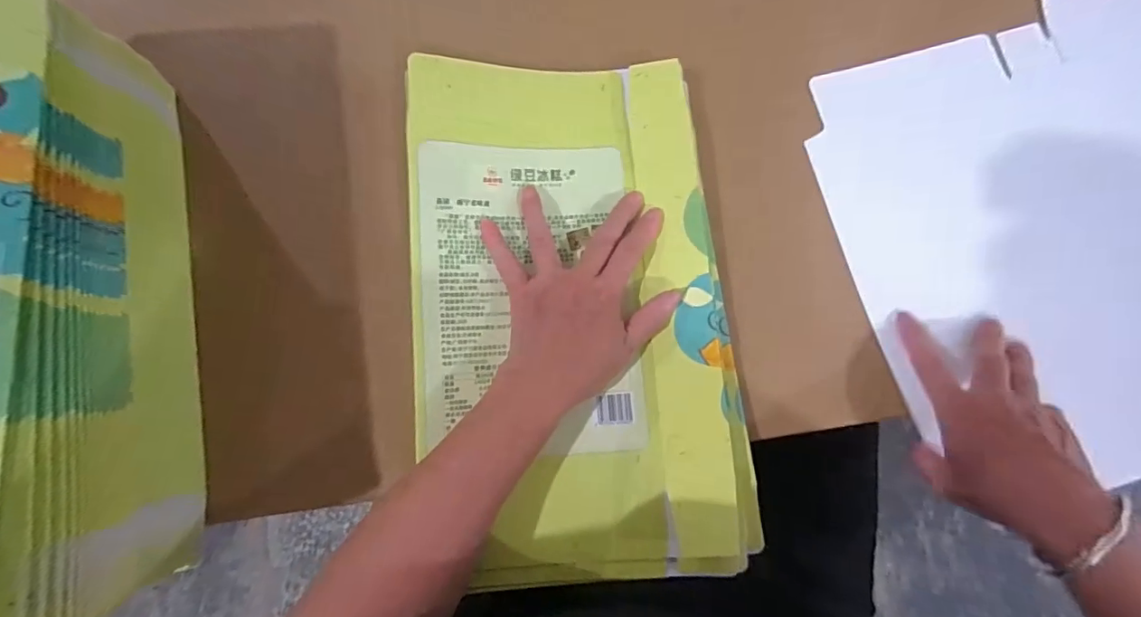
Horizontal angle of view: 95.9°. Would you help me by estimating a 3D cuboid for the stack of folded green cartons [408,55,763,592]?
[{"bbox_3d":[0.003,-0.003,0.383,0.233,0.044,0.387,-5,79,-1],"label":"stack of folded green cartons"}]

